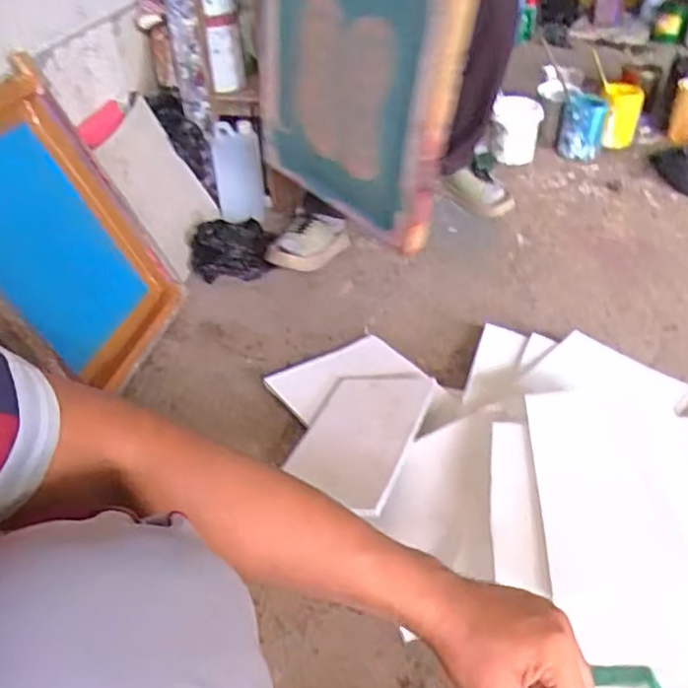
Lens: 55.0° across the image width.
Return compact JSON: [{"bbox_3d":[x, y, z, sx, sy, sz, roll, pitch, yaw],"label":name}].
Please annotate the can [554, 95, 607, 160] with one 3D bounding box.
[{"bbox_3d":[0.615,-0.554,1.703,0.111,0.142,0.130,14,43,19],"label":"can"}]

